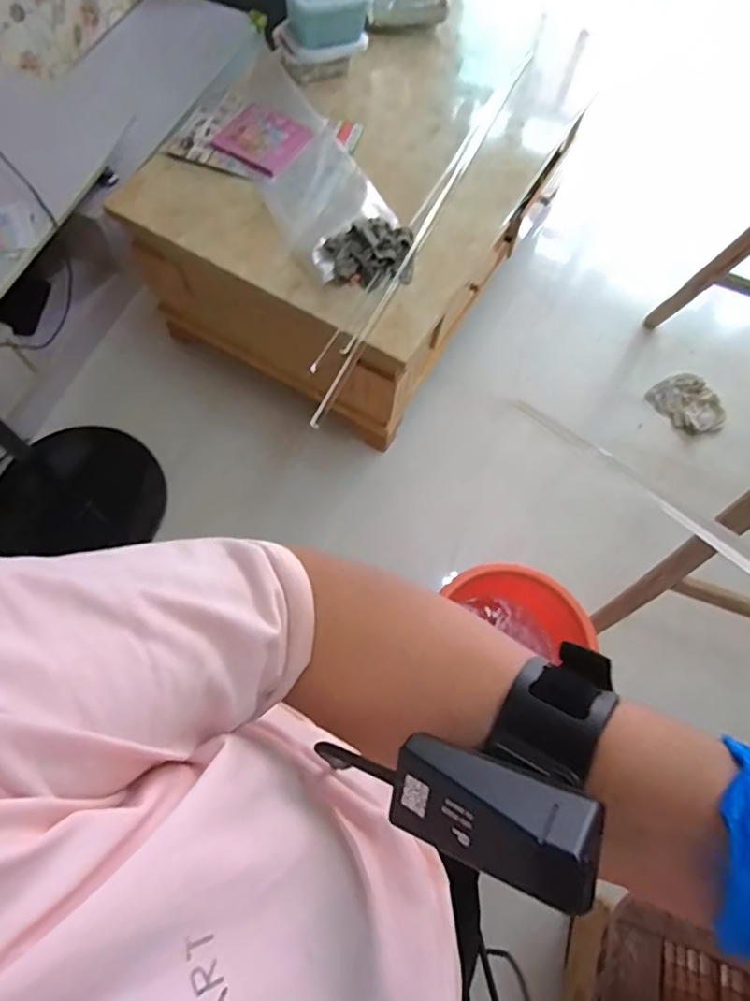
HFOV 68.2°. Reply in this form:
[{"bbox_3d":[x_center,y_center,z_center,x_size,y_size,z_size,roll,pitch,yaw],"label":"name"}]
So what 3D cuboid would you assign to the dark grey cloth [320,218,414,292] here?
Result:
[{"bbox_3d":[-0.007,-0.526,1.188,0.191,0.075,0.134,-9,69,-9],"label":"dark grey cloth"}]

